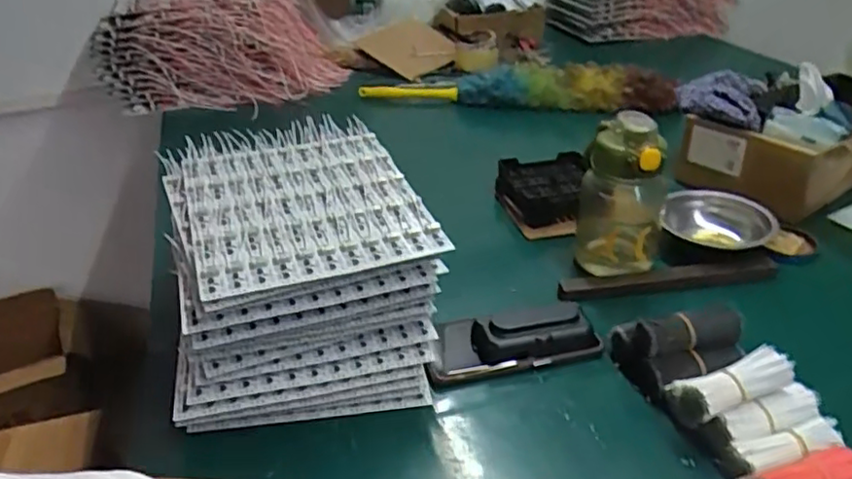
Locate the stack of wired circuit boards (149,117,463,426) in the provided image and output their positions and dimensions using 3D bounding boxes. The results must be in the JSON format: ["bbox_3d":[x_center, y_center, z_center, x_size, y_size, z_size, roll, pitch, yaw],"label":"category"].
[{"bbox_3d":[-0.121,0.019,0.616,0.229,0.152,0.303,-9,32,-11],"label":"stack of wired circuit boards"}]

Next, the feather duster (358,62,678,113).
[{"bbox_3d":[0.154,-0.278,1.159,0.551,0.072,0.096,0,31,4],"label":"feather duster"}]

